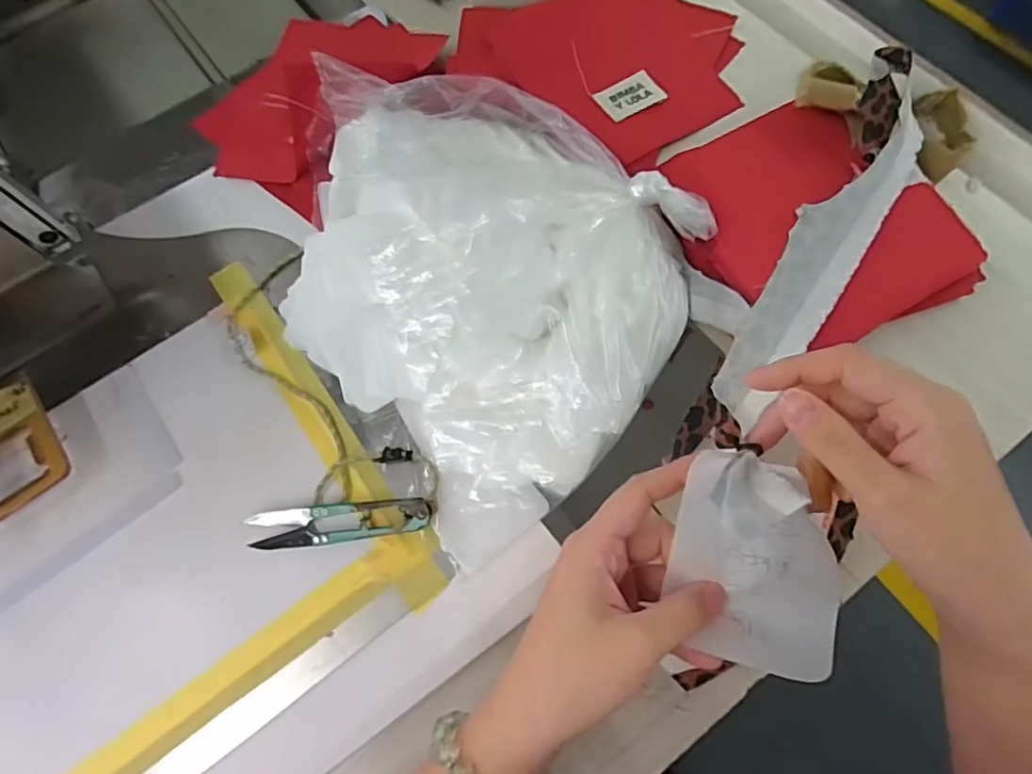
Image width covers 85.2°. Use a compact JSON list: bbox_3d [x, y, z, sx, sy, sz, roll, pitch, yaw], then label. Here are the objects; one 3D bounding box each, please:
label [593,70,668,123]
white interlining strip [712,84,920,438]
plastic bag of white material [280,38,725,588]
[{"bbox_3d":[0.091,-0.234,0.452,0.050,0.004,0.036,-28,72,-9],"label":"label"},{"bbox_3d":[0.195,-0.085,0.353,0.044,0.025,0.267,35,74,13],"label":"white interlining strip"},{"bbox_3d":[-0.016,-0.079,0.354,0.249,0.063,0.310,-38,73,-12],"label":"plastic bag of white material"}]

